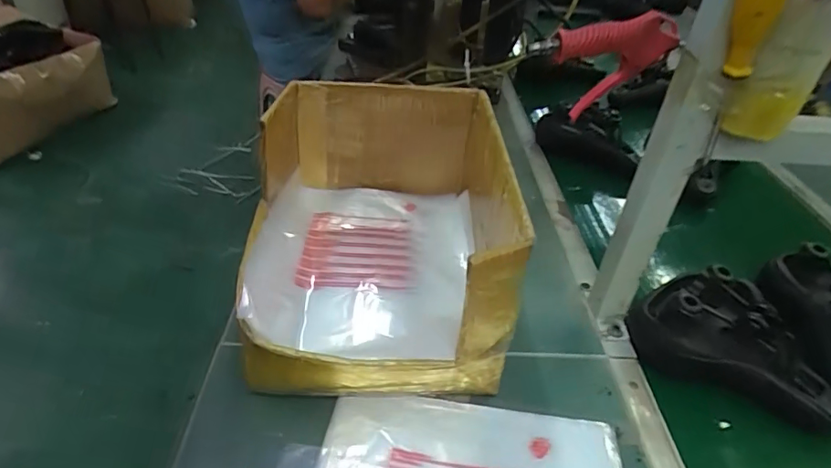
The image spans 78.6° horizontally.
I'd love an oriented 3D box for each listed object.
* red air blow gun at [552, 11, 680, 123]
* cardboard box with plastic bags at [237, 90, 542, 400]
[{"bbox_3d":[0.192,-0.166,0.512,0.120,0.105,0.034,-1,37,-9],"label":"red air blow gun"},{"bbox_3d":[-0.056,-0.020,0.702,0.324,0.245,0.447,1,36,-1],"label":"cardboard box with plastic bags"}]

